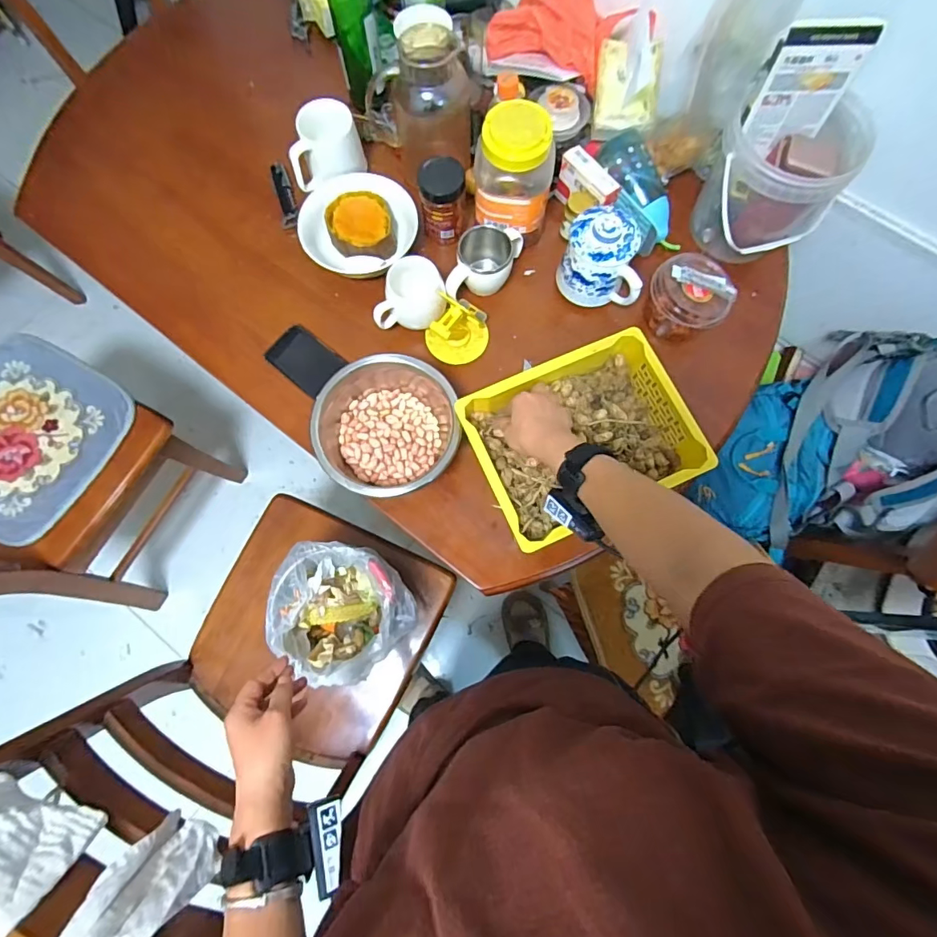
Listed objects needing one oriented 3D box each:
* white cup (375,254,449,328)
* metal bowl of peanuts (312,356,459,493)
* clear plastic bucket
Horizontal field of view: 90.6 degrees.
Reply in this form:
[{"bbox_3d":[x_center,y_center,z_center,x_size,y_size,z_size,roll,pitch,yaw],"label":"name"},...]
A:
[{"bbox_3d":[-0.091,-0.261,0.710,0.109,0.076,0.080,-8,76,-2],"label":"white cup"},{"bbox_3d":[-0.115,-0.066,0.656,0.183,0.089,0.188,0,76,0],"label":"metal bowl of peanuts"},{"bbox_3d":[0.447,-0.413,0.692,0.173,0.170,0.132,-18,77,-4],"label":"clear plastic bucket"}]

